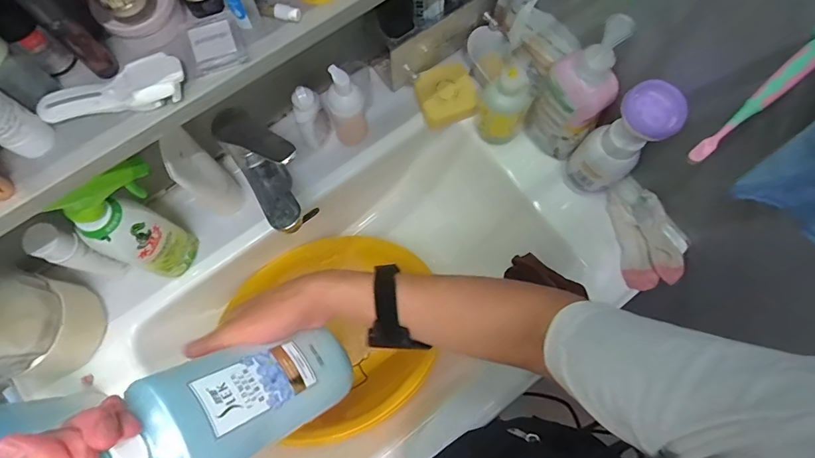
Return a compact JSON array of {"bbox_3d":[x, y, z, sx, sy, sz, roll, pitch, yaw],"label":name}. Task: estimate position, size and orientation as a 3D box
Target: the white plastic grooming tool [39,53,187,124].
[{"bbox_3d":[-0.210,-0.097,0.325,0.099,0.012,0.031,-21,76,-7],"label":"white plastic grooming tool"}]

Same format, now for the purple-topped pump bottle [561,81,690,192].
[{"bbox_3d":[0.262,-0.104,0.565,0.069,0.171,0.070,43,78,10],"label":"purple-topped pump bottle"}]

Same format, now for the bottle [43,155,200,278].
[{"bbox_3d":[-0.295,-0.004,0.510,0.049,0.206,0.106,42,78,10],"label":"bottle"}]

